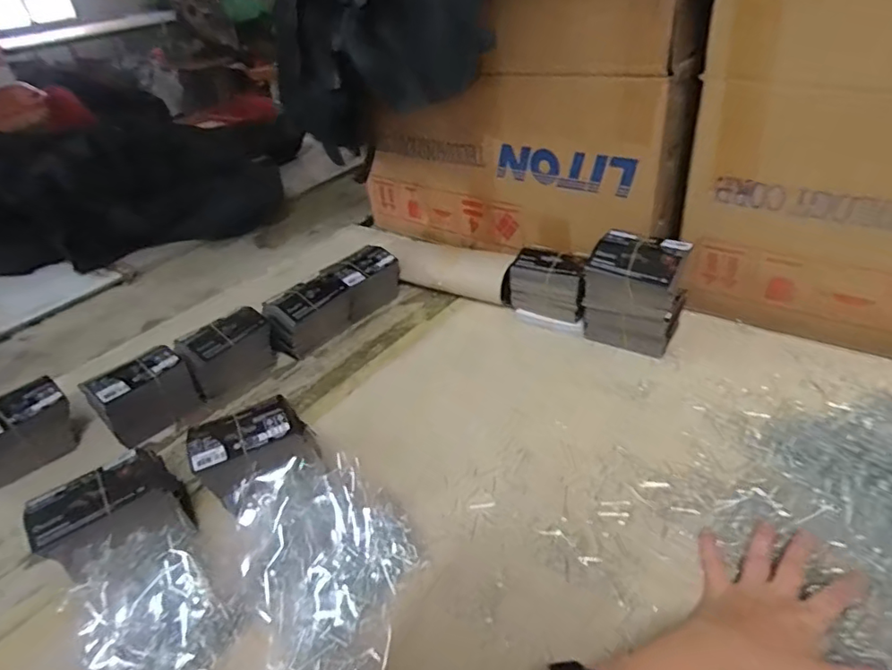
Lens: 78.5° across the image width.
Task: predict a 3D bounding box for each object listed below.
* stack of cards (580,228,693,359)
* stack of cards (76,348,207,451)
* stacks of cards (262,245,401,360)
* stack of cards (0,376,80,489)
[{"bbox_3d":[0.229,-0.046,0.666,0.110,0.139,0.074,20,45,32],"label":"stack of cards"},{"bbox_3d":[-0.363,0.075,0.661,0.050,0.083,0.107,26,48,37],"label":"stack of cards"},{"bbox_3d":[-0.165,-0.051,0.802,0.071,0.077,0.229,25,47,36],"label":"stacks of cards"},{"bbox_3d":[-0.495,0.115,0.632,0.057,0.080,0.116,27,48,37],"label":"stack of cards"}]

